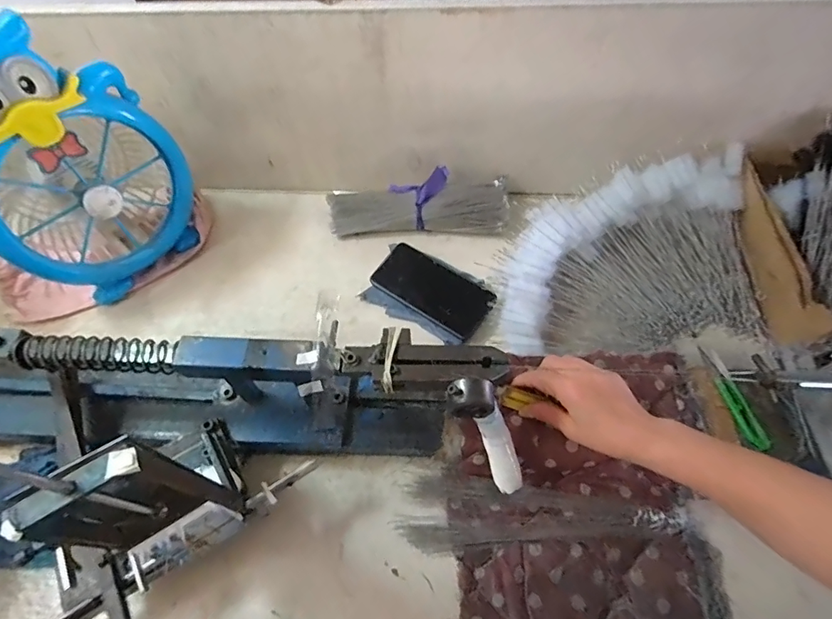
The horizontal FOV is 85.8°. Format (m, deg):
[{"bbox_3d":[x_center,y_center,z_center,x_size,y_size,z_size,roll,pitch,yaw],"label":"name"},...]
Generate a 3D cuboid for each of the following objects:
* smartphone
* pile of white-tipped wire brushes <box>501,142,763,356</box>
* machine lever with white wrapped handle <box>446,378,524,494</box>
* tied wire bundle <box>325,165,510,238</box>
[{"bbox_3d":[0.022,-0.029,0.596,0.157,0.007,0.076,34,76,17],"label":"smartphone"},{"bbox_3d":[0.262,-0.069,0.571,0.340,0.088,0.229,-7,58,-4],"label":"pile of white-tipped wire brushes"},{"bbox_3d":[0.067,0.110,0.393,0.038,0.135,0.024,-41,31,-22],"label":"machine lever with white wrapped handle"},{"bbox_3d":[0.003,-0.152,0.649,0.254,0.070,0.075,1,58,1],"label":"tied wire bundle"}]

